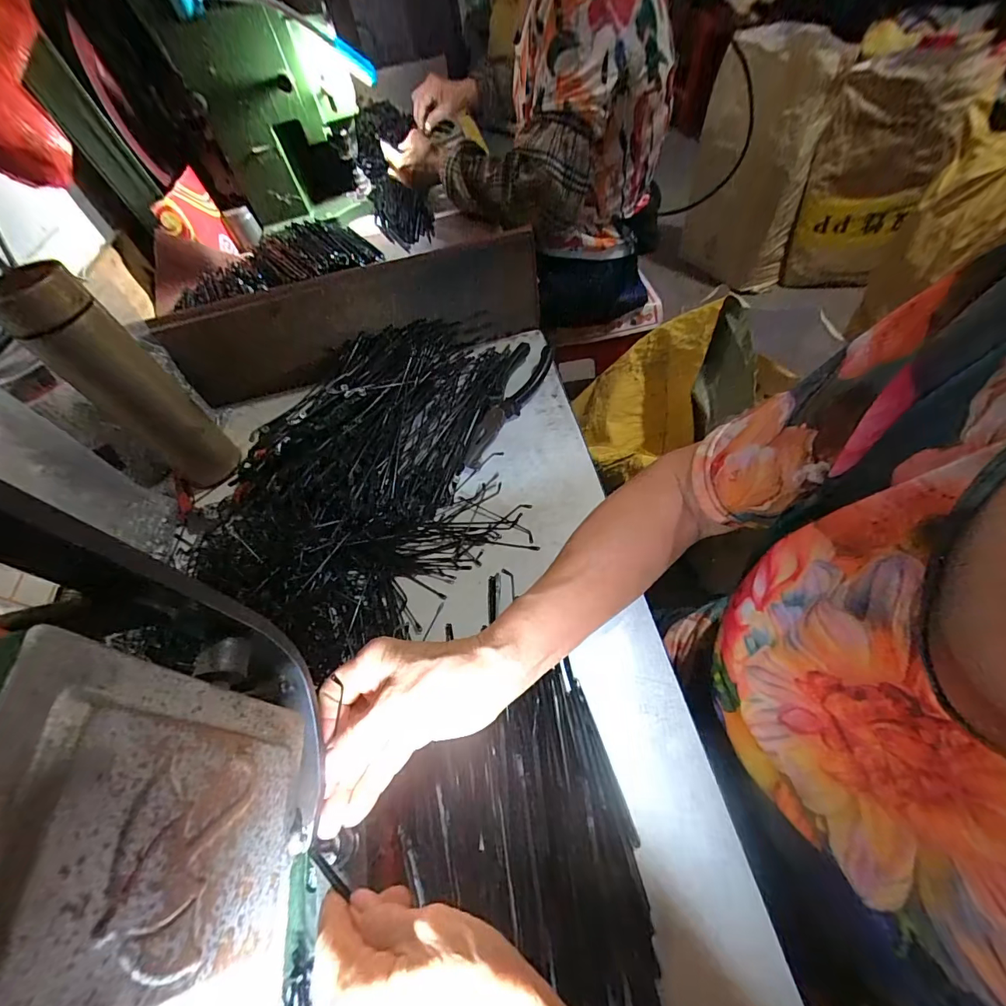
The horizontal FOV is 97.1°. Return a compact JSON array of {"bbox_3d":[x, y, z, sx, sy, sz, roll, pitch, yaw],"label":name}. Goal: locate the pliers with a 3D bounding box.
[{"bbox_3d":[0.008,-0.112,0.490,0.046,0.016,0.180,13,58,18],"label":"pliers"}]

